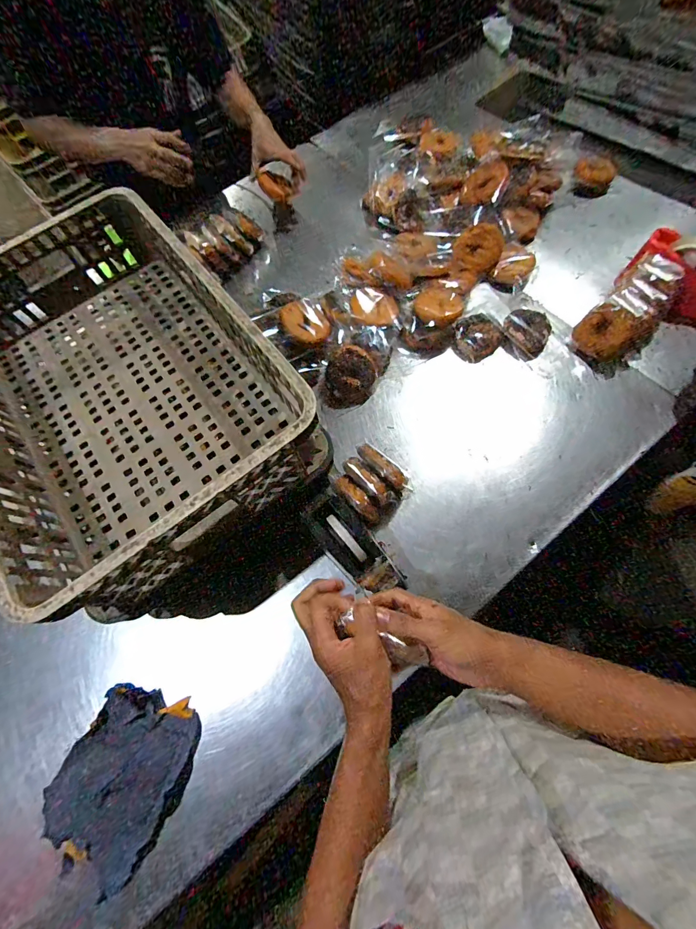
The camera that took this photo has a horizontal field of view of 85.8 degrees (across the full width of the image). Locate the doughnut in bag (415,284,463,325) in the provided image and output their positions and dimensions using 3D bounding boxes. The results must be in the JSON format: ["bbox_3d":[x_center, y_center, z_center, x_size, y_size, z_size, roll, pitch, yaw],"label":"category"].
[{"bbox_3d":[0.182,-0.316,0.756,0.090,0.036,0.091,-2,67,4],"label":"doughnut in bag"}]

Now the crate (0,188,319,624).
[{"bbox_3d":[-0.369,-0.141,0.592,0.410,0.161,0.631,-37,69,-10],"label":"crate"}]

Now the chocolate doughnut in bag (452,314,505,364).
[{"bbox_3d":[0.261,-0.259,0.768,0.097,0.025,0.093,-2,67,4],"label":"chocolate doughnut in bag"}]

